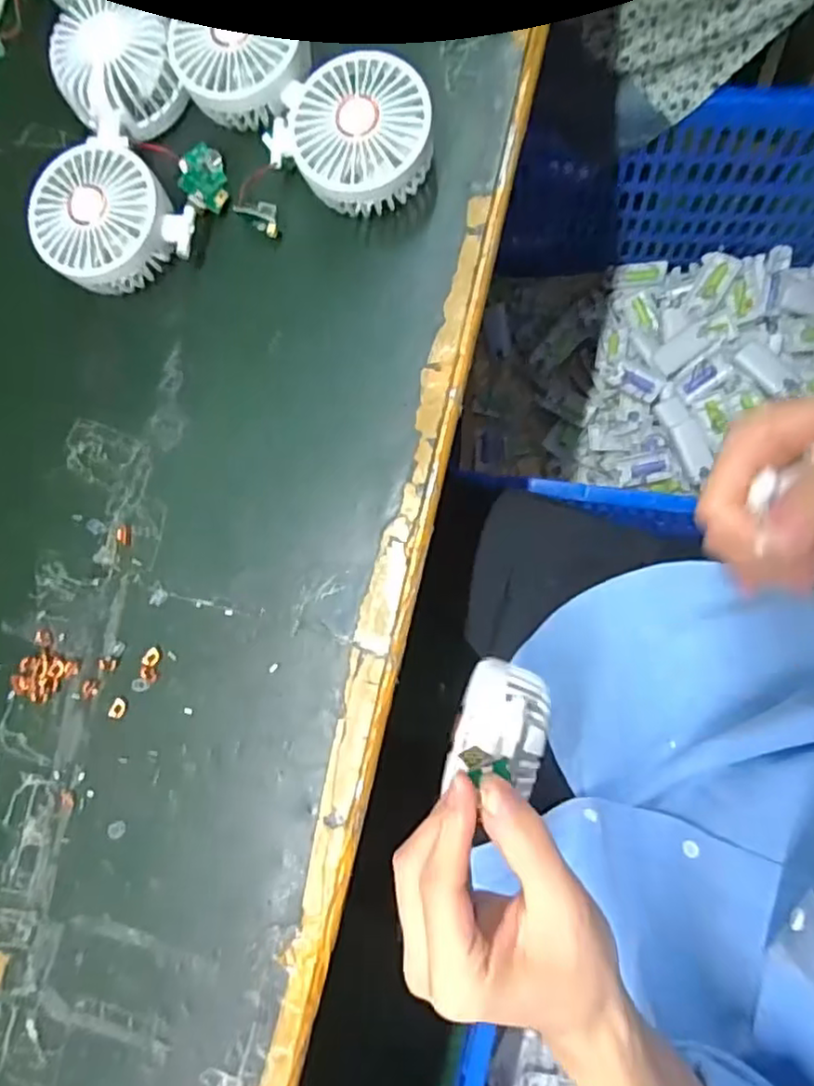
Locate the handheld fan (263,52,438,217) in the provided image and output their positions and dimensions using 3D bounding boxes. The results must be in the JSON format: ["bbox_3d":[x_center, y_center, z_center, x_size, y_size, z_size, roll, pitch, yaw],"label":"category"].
[{"bbox_3d":[-0.037,-0.256,0.425,0.108,0.050,0.090,-5,84,8],"label":"handheld fan"}]

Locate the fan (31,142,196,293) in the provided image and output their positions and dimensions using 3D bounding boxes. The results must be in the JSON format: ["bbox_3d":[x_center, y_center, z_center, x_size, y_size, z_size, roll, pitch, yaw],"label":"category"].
[{"bbox_3d":[-0.202,-0.216,0.451,0.102,0.049,0.088,42,91,10],"label":"fan"}]

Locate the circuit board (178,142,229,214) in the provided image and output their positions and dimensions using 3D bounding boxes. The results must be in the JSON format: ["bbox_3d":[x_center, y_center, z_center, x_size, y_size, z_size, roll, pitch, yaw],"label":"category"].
[{"bbox_3d":[-0.143,-0.253,0.456,0.031,0.010,0.049,-10,81,-20],"label":"circuit board"}]

